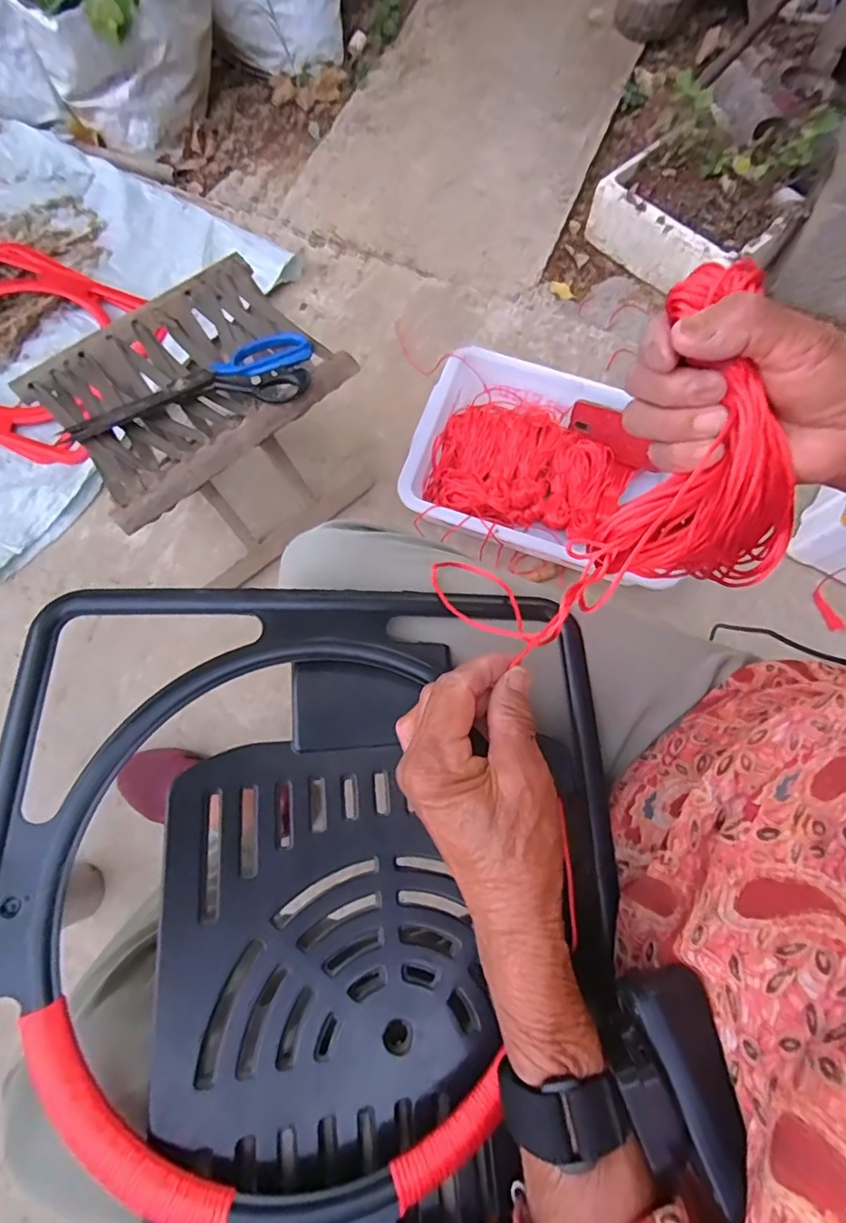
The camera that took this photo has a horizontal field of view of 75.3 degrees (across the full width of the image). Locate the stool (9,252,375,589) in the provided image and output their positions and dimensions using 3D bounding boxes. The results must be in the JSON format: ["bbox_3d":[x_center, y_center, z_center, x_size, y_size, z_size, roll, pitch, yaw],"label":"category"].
[{"bbox_3d":[-0.277,-0.217,0.752,0.236,0.295,0.318,43,76,12],"label":"stool"}]

